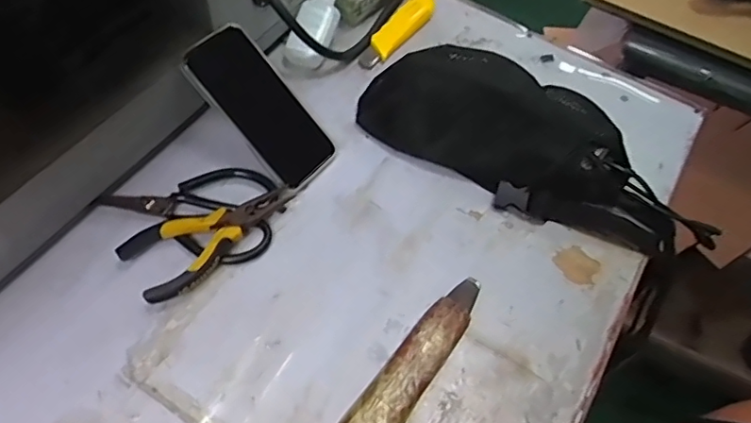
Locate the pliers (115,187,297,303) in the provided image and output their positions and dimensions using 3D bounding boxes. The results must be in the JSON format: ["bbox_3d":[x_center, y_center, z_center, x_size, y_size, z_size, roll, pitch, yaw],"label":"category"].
[{"bbox_3d":[-0.145,0.020,0.519,0.159,0.028,0.069,-33,65,-23],"label":"pliers"}]

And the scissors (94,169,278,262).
[{"bbox_3d":[-0.181,-0.001,0.534,0.162,0.013,0.095,4,56,-2],"label":"scissors"}]

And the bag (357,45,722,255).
[{"bbox_3d":[0.162,-0.081,0.583,0.356,0.064,0.158,21,57,9],"label":"bag"}]

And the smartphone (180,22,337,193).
[{"bbox_3d":[-0.110,-0.101,0.549,0.164,0.016,0.077,51,61,-13],"label":"smartphone"}]

